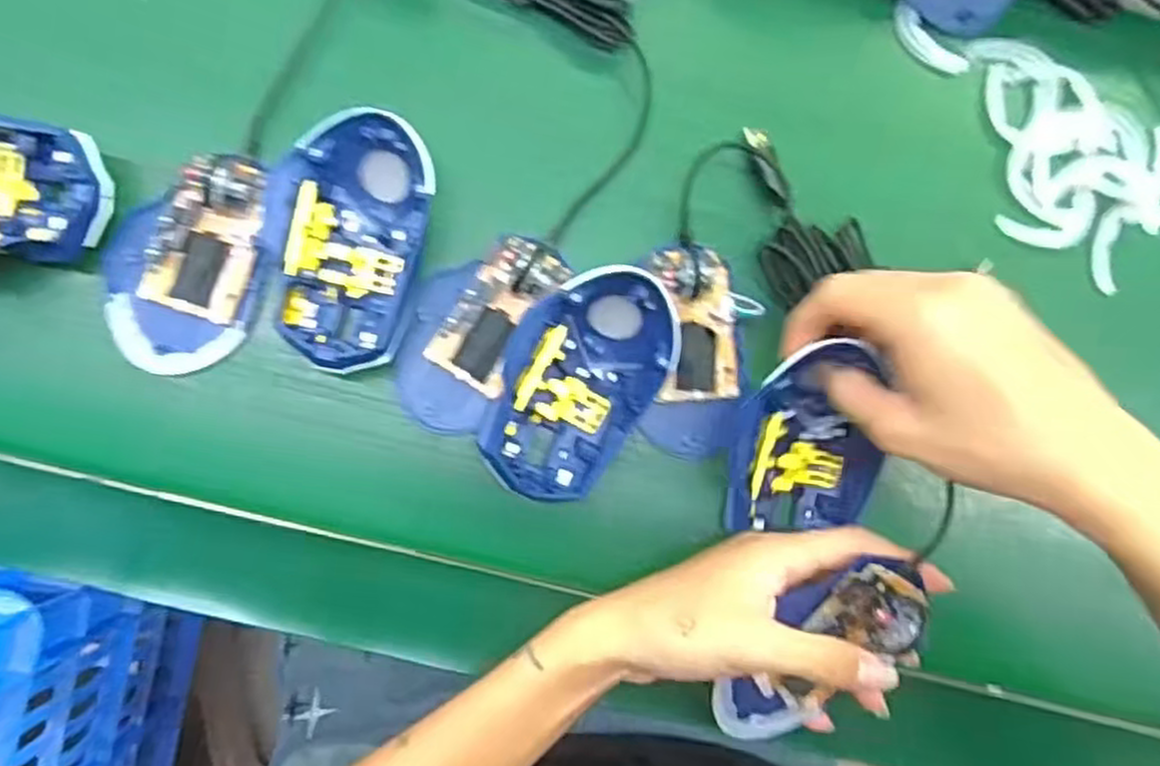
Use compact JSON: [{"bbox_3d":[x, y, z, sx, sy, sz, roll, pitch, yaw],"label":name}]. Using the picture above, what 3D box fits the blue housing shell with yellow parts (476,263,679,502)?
[{"bbox_3d":[-0.001,0.000,0.383,0.074,0.041,0.115,34,85,-4],"label":"blue housing shell with yellow parts"}]

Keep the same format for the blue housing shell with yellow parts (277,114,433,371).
[{"bbox_3d":[-0.108,-0.067,0.378,0.063,0.035,0.119,12,87,-5],"label":"blue housing shell with yellow parts"}]

